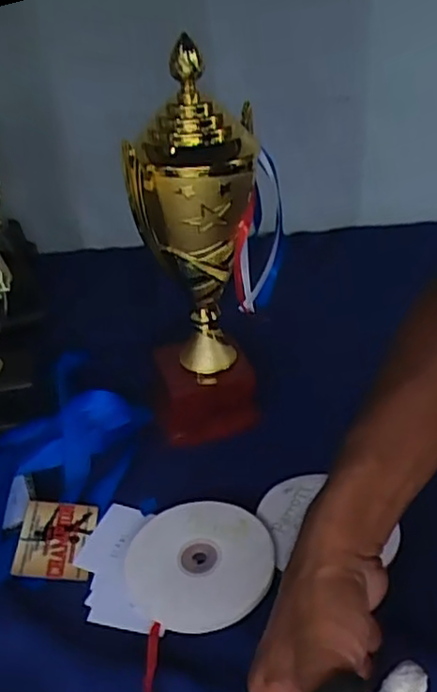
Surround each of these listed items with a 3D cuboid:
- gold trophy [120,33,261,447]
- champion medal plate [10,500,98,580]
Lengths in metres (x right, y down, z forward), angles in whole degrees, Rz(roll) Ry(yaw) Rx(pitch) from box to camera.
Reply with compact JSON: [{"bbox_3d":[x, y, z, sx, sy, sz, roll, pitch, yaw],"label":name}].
[{"bbox_3d":[-0.011,-0.073,0.544,0.107,0.309,0.098,-2,33,3],"label":"gold trophy"},{"bbox_3d":[-0.125,0.149,0.498,0.055,0.005,0.065,6,44,-6],"label":"champion medal plate"}]

